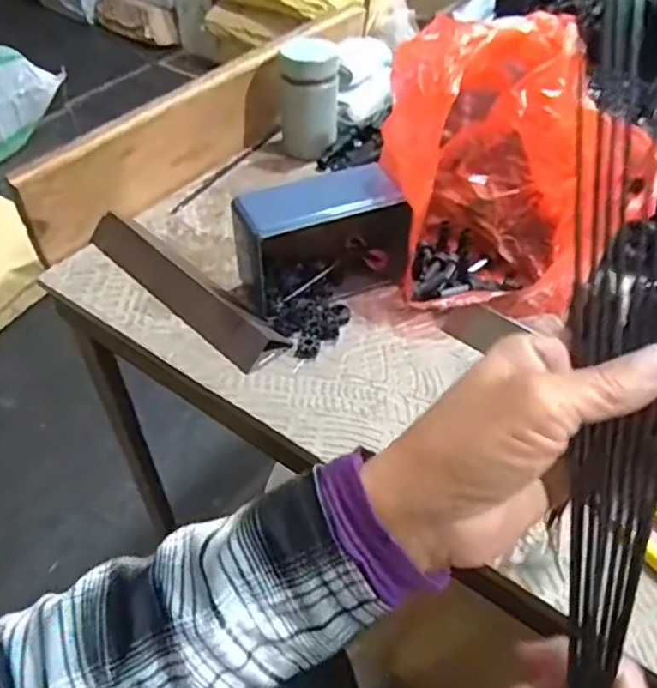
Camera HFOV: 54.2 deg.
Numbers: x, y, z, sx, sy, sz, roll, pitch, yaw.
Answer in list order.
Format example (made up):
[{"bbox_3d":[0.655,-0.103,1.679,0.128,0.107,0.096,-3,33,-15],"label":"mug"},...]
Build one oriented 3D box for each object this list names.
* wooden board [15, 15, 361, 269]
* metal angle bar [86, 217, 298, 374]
[{"bbox_3d":[-0.122,-0.246,0.709,0.019,0.098,0.481,29,53,25],"label":"wooden board"},{"bbox_3d":[-0.133,-0.054,0.580,0.044,0.033,0.235,-36,56,-29],"label":"metal angle bar"}]

